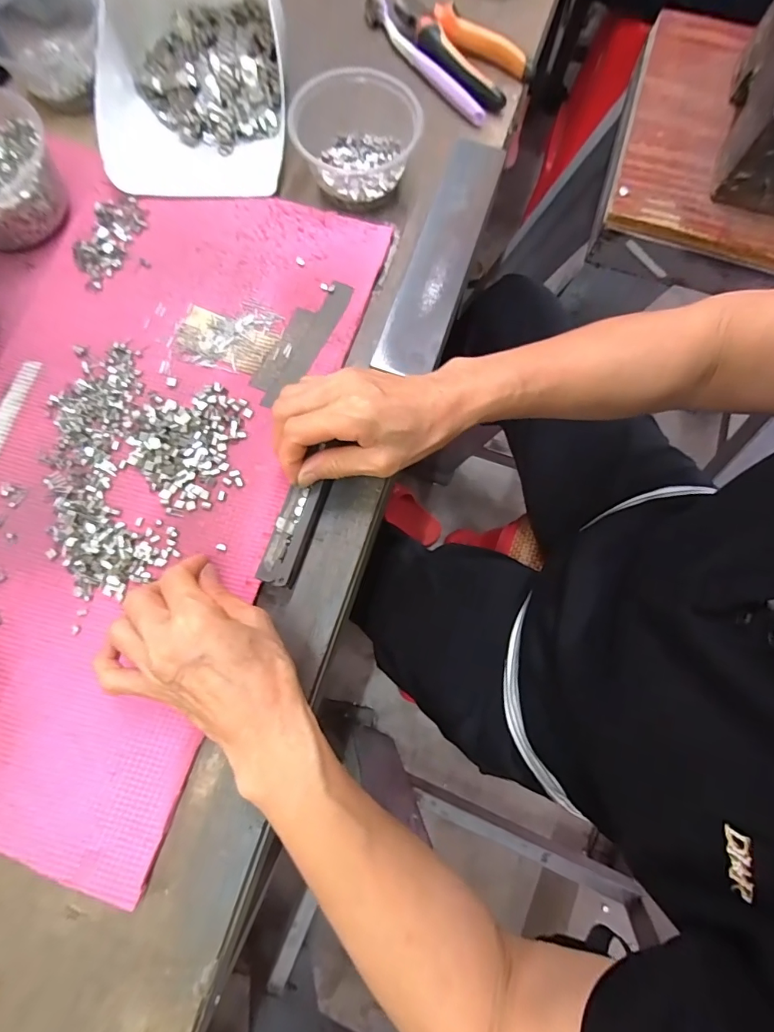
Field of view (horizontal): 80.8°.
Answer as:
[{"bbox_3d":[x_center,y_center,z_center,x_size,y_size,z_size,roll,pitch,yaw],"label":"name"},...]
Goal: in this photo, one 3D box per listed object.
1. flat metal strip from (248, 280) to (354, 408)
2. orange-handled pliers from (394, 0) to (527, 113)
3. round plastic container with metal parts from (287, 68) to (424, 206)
[{"bbox_3d":[-0.069,-0.142,0.367,0.034,0.004,0.120,27,79,4],"label":"flat metal strip"},{"bbox_3d":[0.060,-0.444,0.436,0.140,0.029,0.072,31,79,5],"label":"orange-handled pliers"},{"bbox_3d":[-0.027,-0.320,0.385,0.107,0.044,0.087,-2,78,-2],"label":"round plastic container with metal parts"}]

